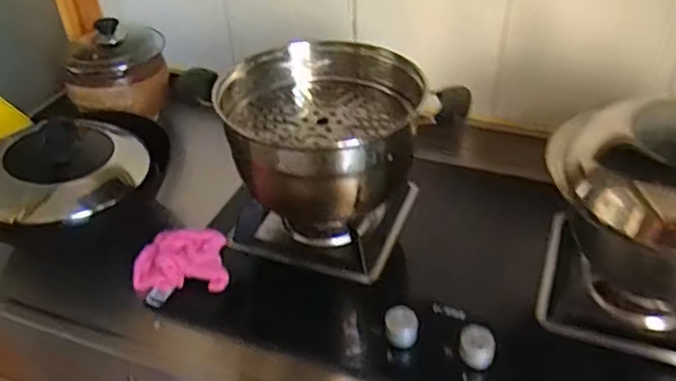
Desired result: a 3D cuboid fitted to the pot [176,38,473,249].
[{"bbox_3d":[-0.034,-0.064,0.868,0.284,0.247,0.249,-13,39,-14],"label":"pot"}]

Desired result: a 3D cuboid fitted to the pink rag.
[{"bbox_3d":[-0.217,0.093,0.862,0.129,0.037,0.106,-6,38,-5],"label":"pink rag"}]

